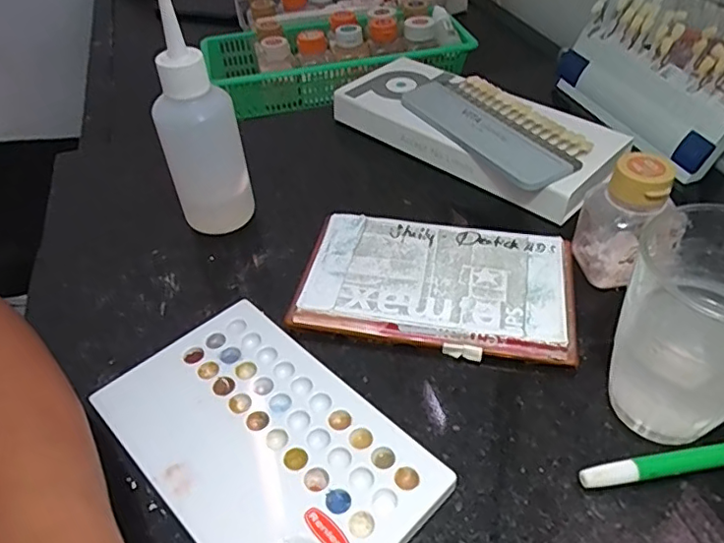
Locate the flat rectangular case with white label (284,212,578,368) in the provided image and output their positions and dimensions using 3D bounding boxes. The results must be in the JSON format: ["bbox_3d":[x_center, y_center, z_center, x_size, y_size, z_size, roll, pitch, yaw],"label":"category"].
[{"bbox_3d":[0.043,0.007,0.326,0.150,0.017,0.088,9,44,11],"label":"flat rectangular case with white label"}]

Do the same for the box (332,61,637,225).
[{"bbox_3d":[0.083,-0.112,0.432,0.083,0.031,0.217,-33,52,-30],"label":"box"}]

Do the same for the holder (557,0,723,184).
[{"bbox_3d":[0.219,-0.153,0.438,0.050,0.081,0.178,-13,44,-12],"label":"holder"}]

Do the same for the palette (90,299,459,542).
[{"bbox_3d":[-0.045,0.078,0.258,0.152,0.012,0.092,34,53,32],"label":"palette"}]

